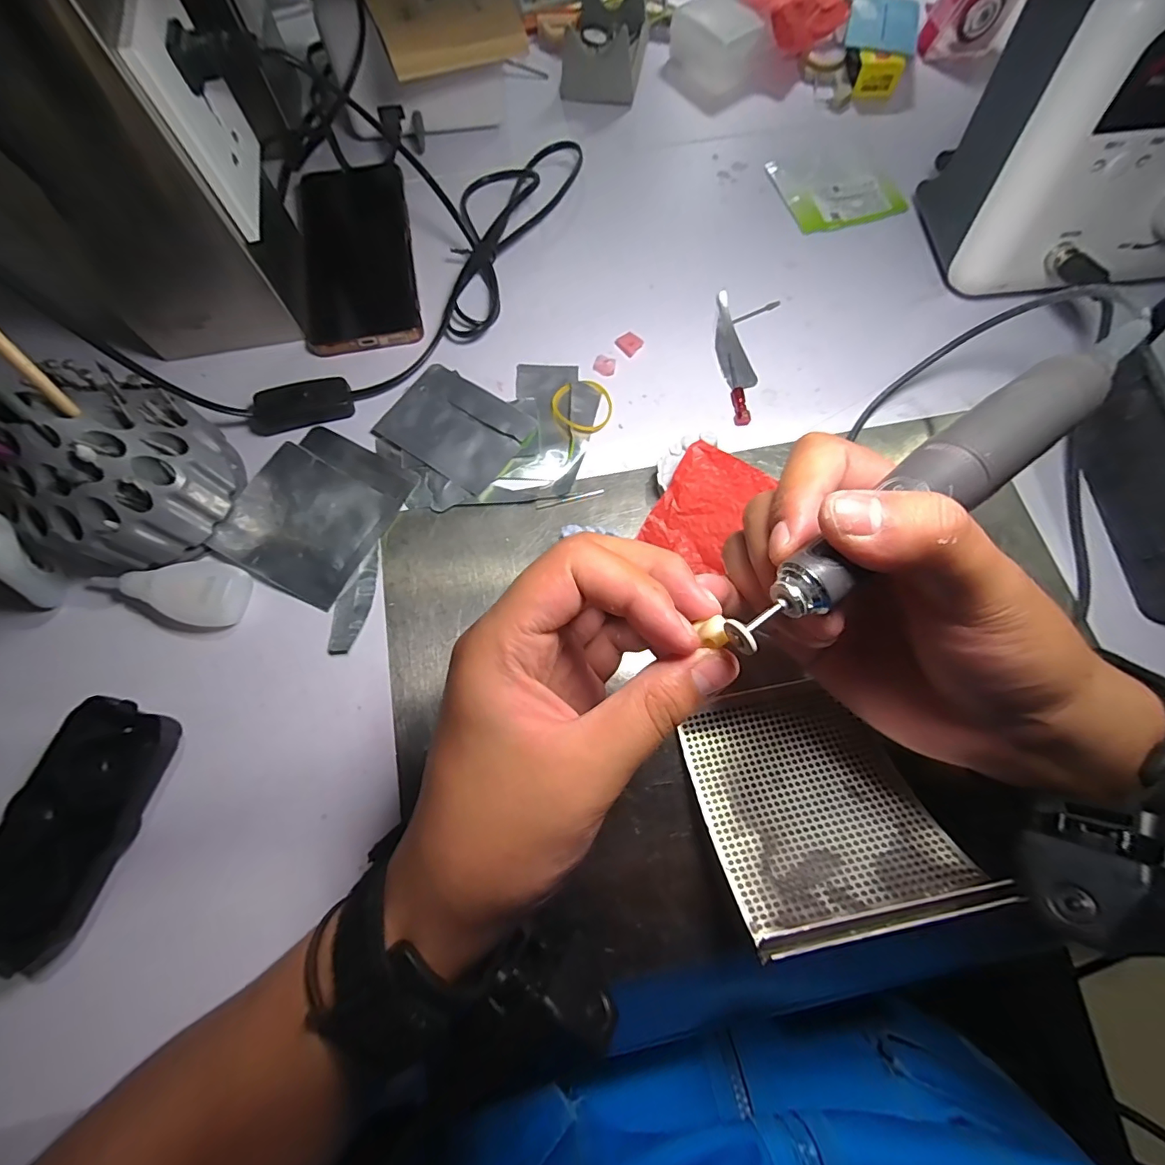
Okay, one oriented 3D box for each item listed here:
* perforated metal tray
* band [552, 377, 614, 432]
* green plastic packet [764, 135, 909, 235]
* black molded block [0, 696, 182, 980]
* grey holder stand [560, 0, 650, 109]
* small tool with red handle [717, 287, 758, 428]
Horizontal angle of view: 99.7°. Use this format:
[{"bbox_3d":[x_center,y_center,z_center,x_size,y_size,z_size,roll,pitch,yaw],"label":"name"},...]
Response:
[{"bbox_3d":[0.107,0.101,0.231,0.097,0.017,0.113,-10,40,-2],"label":"perforated metal tray"},{"bbox_3d":[0.000,-0.120,0.330,0.041,0.005,0.043,0,73,0],"label":"band"},{"bbox_3d":[0.206,-0.324,0.399,0.093,0.006,0.090,-17,73,-5],"label":"green plastic packet"},{"bbox_3d":[-0.251,0.119,0.244,0.049,0.027,0.117,19,74,6],"label":"black molded block"},{"bbox_3d":[0.022,-0.476,0.429,0.062,0.039,0.099,10,73,3],"label":"grey holder stand"},{"bbox_3d":[0.108,-0.157,0.341,0.022,0.009,0.104,-6,73,-2],"label":"small tool with red handle"}]

